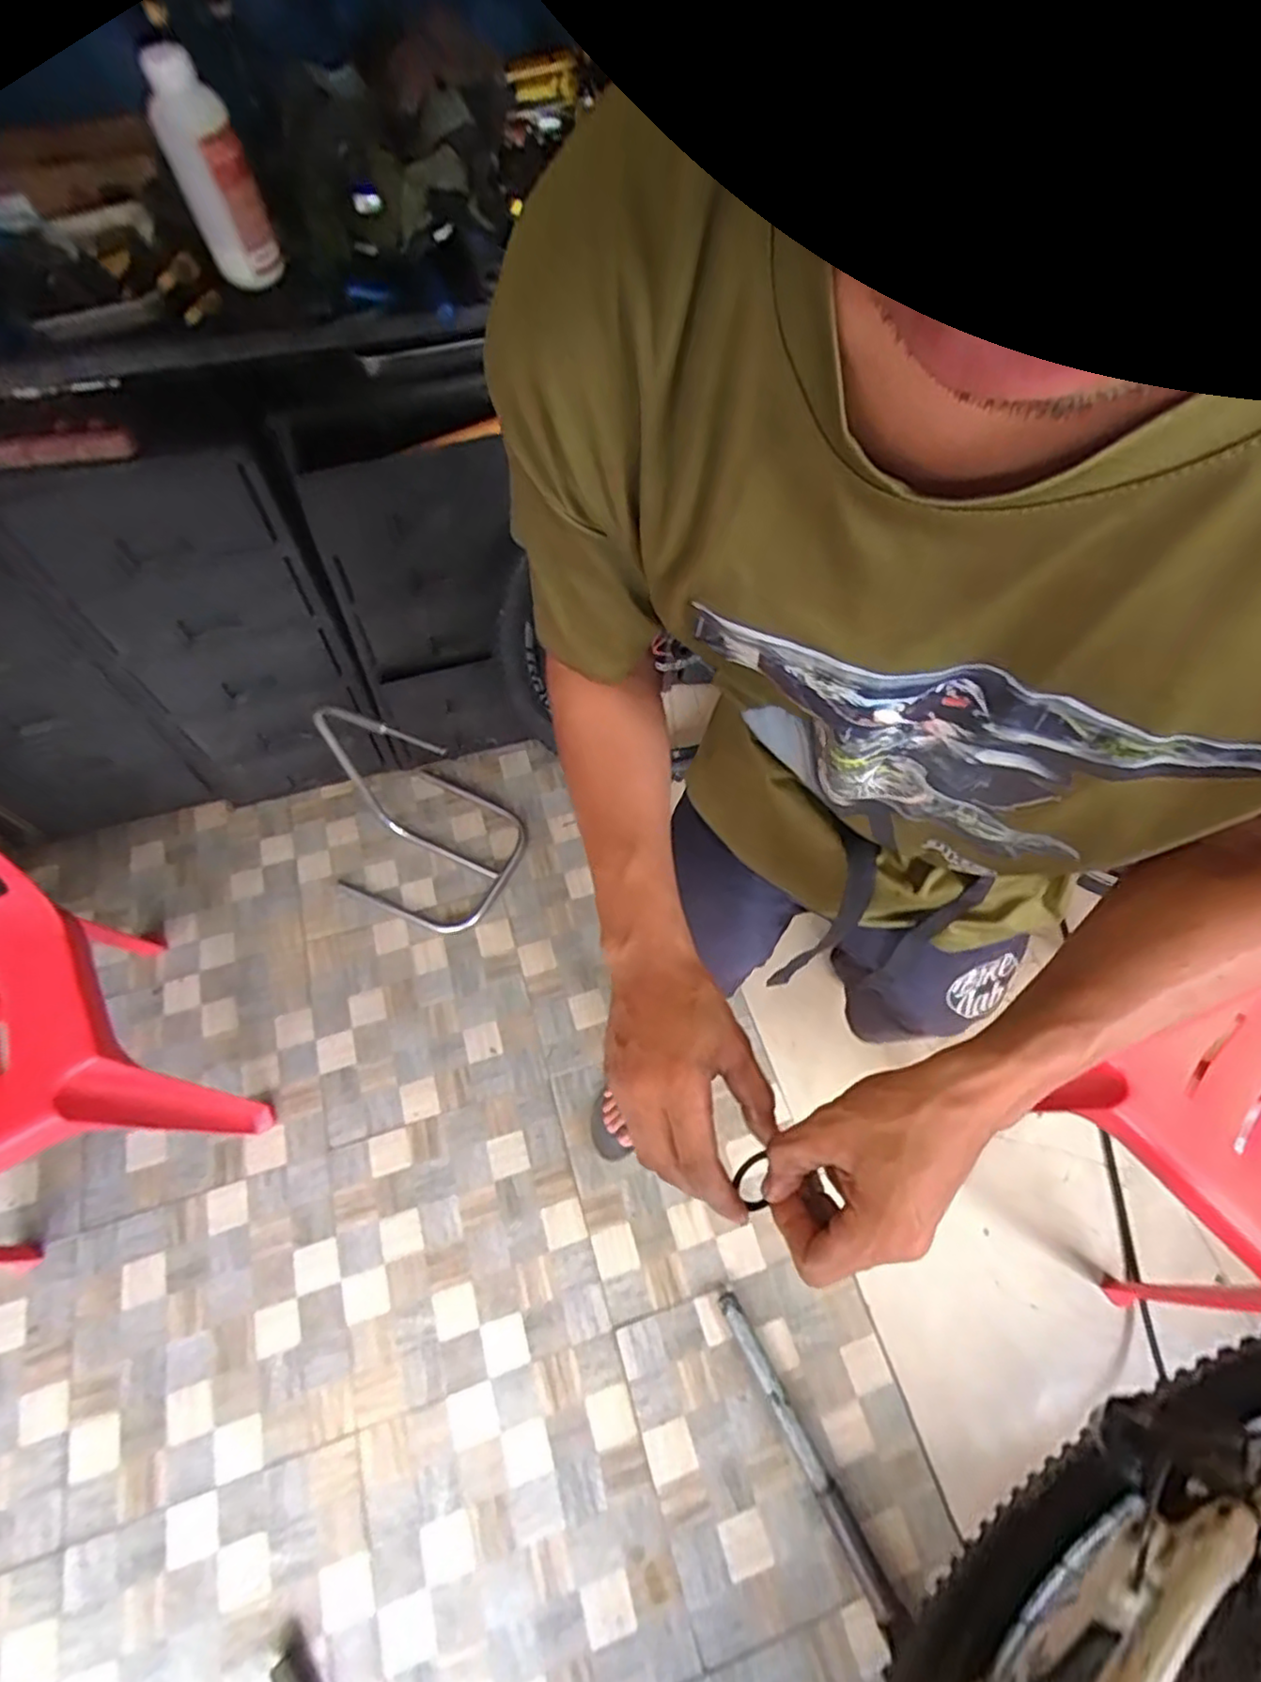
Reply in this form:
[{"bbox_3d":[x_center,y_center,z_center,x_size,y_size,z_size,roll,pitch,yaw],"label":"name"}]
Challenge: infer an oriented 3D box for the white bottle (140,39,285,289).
[{"bbox_3d":[-0.440,-0.707,0.729,0.078,0.188,0.057,-22,66,-9],"label":"white bottle"}]

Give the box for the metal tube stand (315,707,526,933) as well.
[{"bbox_3d":[-0.421,-0.073,1.313,0.361,0.388,0.331,21,63,9],"label":"metal tube stand"}]

